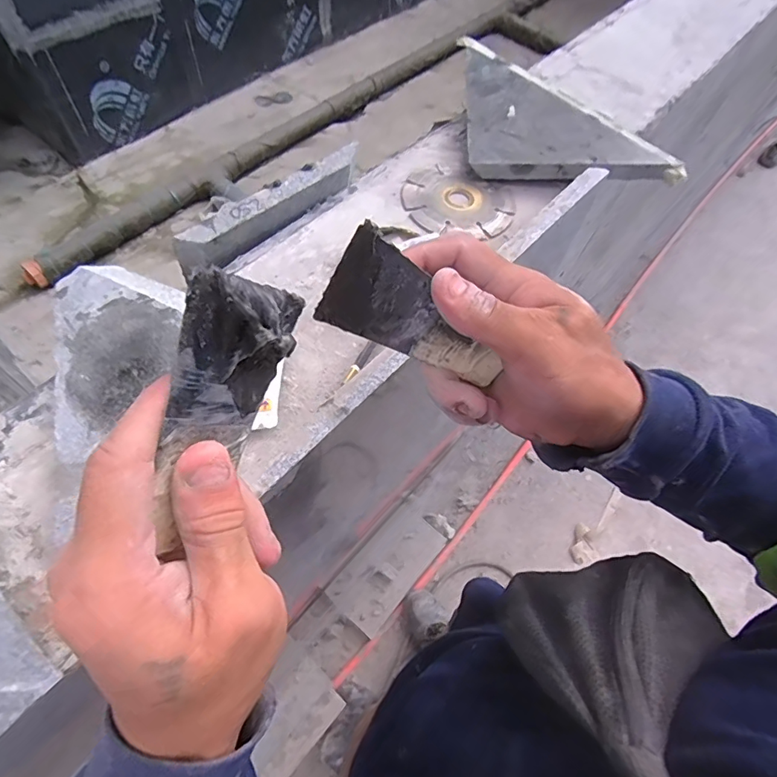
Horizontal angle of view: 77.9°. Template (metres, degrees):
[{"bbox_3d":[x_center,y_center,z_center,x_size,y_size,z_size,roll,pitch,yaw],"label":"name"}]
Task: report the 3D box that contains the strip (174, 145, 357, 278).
[{"bbox_3d":[-0.101,-0.158,0.422,0.183,0.035,0.018,-39,70,-22],"label":"strip"}]

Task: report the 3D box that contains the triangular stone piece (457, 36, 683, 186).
[{"bbox_3d":[0.180,-0.284,0.504,0.224,0.033,0.177,11,61,2],"label":"triangular stone piece"}]

